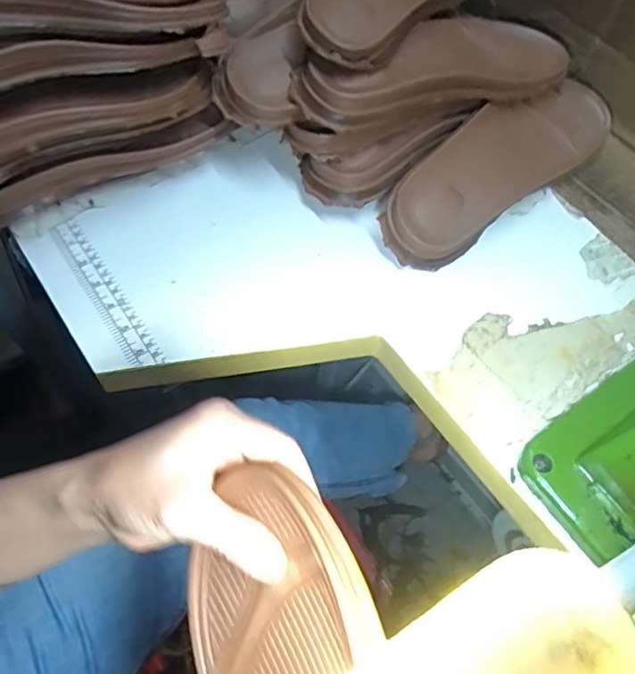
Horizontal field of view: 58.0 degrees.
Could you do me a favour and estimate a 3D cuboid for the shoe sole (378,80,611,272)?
[{"bbox_3d":[0.170,-0.162,0.524,0.275,0.027,0.089,-35,93,-18],"label":"shoe sole"}]

